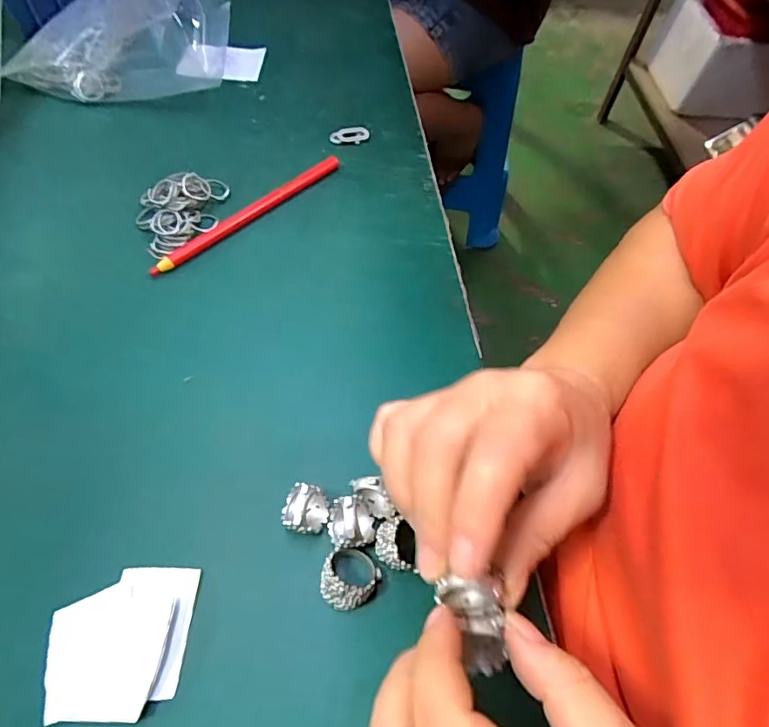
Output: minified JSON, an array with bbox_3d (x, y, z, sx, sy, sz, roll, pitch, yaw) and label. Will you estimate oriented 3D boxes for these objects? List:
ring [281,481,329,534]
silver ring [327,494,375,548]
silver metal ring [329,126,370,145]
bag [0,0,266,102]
[{"bbox_3d":[-0.038,0.073,0.245,0.019,0.024,0.022,11,58,2],"label":"ring"},{"bbox_3d":[-0.016,0.078,0.245,0.022,0.024,0.024,2,58,-3],"label":"silver ring"},{"bbox_3d":[-0.029,-0.189,0.411,0.032,0.008,0.013,-3,59,-7],"label":"silver metal ring"},{"bbox_3d":[-0.203,-0.282,0.413,0.189,0.080,0.099,-10,60,-10],"label":"bag"}]

